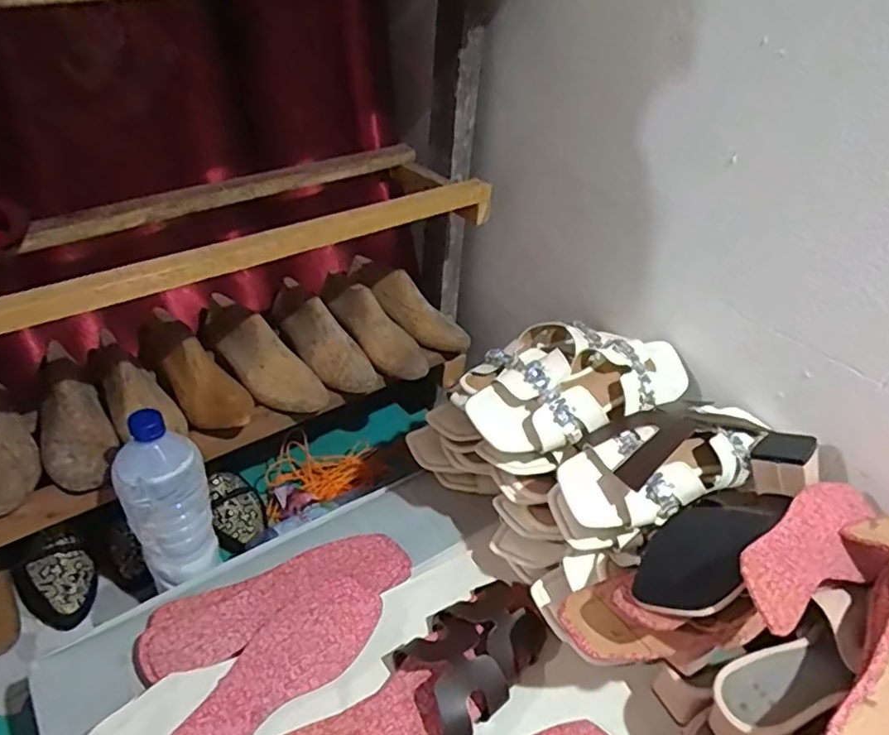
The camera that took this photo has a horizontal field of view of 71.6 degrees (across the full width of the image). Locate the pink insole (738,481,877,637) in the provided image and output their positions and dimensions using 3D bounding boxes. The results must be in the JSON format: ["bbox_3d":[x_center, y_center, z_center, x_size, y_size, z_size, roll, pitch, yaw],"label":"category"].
[{"bbox_3d":[0.295,0.143,0.488,0.228,0.013,0.072,-13,71,-42],"label":"pink insole"}]

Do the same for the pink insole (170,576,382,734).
[{"bbox_3d":[-0.160,0.279,0.549,0.080,0.008,0.236,37,52,25],"label":"pink insole"}]

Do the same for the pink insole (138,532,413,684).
[{"bbox_3d":[-0.161,0.227,0.617,0.256,0.014,0.078,-15,38,-22],"label":"pink insole"}]

